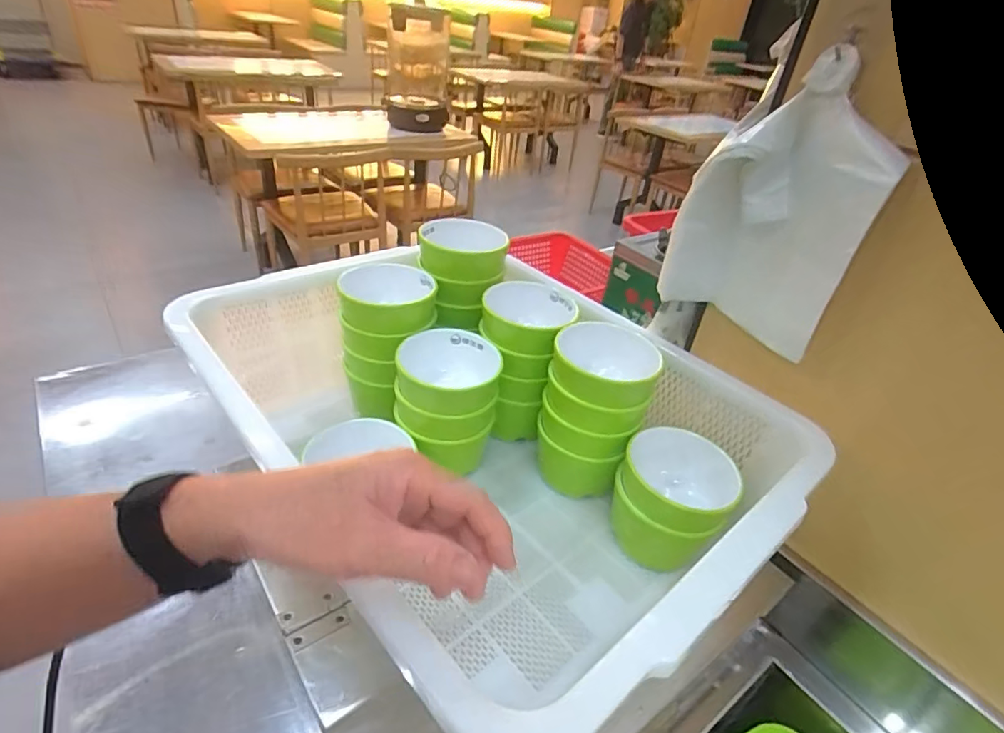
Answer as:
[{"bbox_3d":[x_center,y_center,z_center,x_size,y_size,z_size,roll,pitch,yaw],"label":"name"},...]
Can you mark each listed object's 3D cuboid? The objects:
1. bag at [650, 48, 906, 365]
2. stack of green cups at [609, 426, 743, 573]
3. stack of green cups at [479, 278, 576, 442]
[{"bbox_3d":[0.233,-0.135,0.473,0.149,0.223,0.049,26,39,25],"label":"bag"},{"bbox_3d":[0.161,0.133,0.538,0.093,0.103,0.099,22,38,21],"label":"stack of green cups"},{"bbox_3d":[0.024,-0.001,0.642,0.099,0.166,0.096,4,35,-5],"label":"stack of green cups"}]

